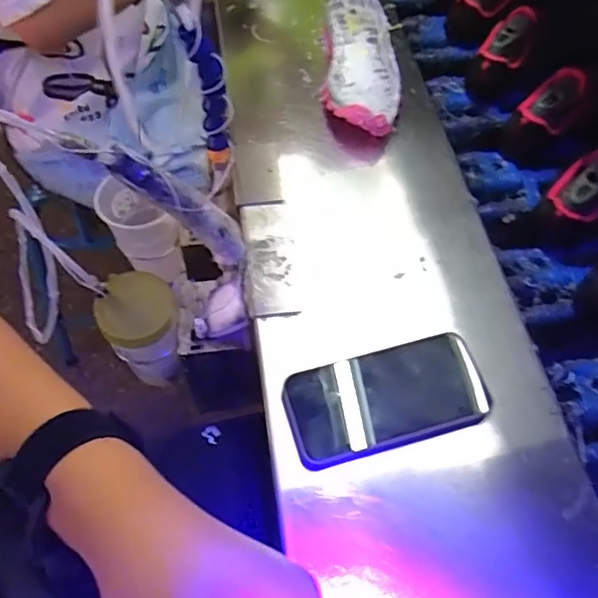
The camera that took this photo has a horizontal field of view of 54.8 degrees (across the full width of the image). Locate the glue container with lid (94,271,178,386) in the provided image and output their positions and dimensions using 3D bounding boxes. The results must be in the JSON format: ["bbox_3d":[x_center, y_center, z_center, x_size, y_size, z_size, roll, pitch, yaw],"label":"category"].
[{"bbox_3d":[-0.157,0.034,0.602,0.070,0.118,0.072,-13,60,-6],"label":"glue container with lid"}]

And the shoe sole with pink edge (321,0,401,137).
[{"bbox_3d":[0.073,-0.295,0.695,0.085,0.044,0.254,0,59,2],"label":"shoe sole with pink edge"}]

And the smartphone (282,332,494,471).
[{"bbox_3d":[0.072,0.080,0.469,0.160,0.014,0.078,-15,67,-7],"label":"smartphone"}]

